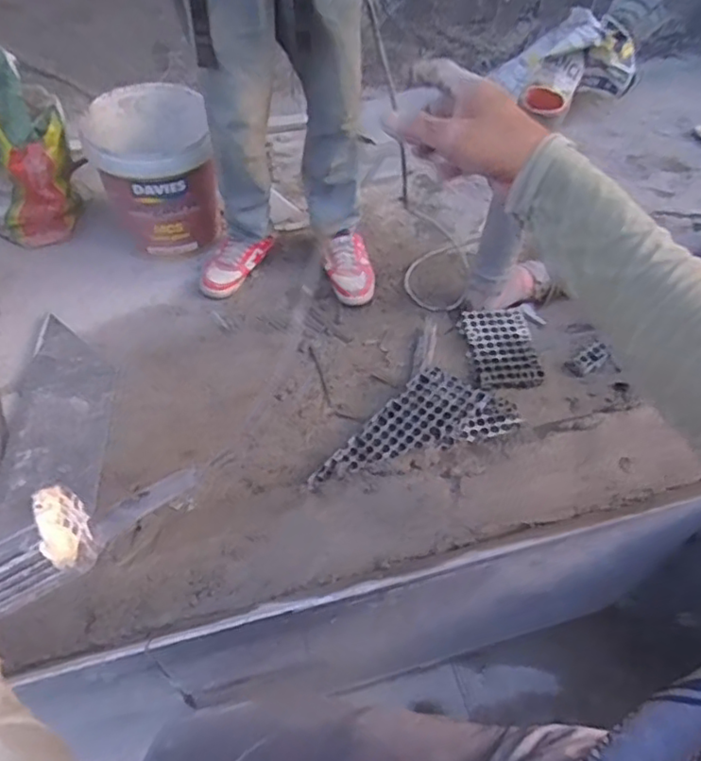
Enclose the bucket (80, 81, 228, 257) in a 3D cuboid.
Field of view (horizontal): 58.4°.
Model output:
[{"bbox_3d":[-0.474,-0.504,1.566,0.296,0.308,0.307,-13,54,-14],"label":"bucket"}]

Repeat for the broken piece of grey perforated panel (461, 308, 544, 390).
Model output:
[{"bbox_3d":[0.342,-0.075,1.421,0.142,0.024,0.205,-5,52,-8],"label":"broken piece of grey perforated panel"}]

